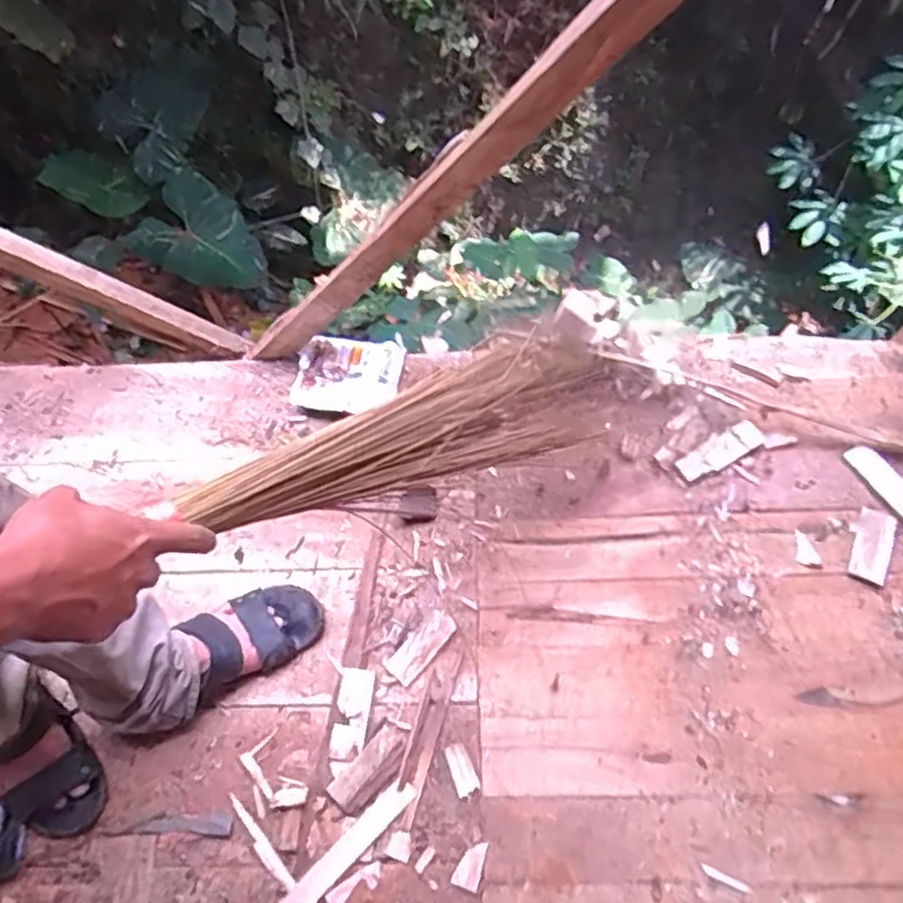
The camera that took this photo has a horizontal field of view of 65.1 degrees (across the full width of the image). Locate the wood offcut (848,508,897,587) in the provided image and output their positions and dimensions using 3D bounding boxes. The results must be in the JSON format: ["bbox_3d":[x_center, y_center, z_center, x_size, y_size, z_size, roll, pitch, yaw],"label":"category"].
[{"bbox_3d":[0.567,0.126,0.960,0.052,0.007,0.106,24,67,14],"label":"wood offcut"}]

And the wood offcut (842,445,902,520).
[{"bbox_3d":[0.619,0.045,1.008,0.042,0.011,0.128,-28,65,-11],"label":"wood offcut"}]

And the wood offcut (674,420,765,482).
[{"bbox_3d":[0.392,0.000,1.038,0.137,0.010,0.042,-29,66,-12],"label":"wood offcut"}]

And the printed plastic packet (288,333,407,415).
[{"bbox_3d":[-0.162,-0.119,1.102,0.168,0.032,0.128,3,63,4],"label":"printed plastic packet"}]

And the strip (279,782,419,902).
[{"bbox_3d":[-0.134,0.474,0.817,0.232,0.009,0.030,-41,69,-17],"label":"strip"}]

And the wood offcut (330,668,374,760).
[{"bbox_3d":[-0.125,0.329,0.888,0.042,0.011,0.105,4,63,4],"label":"wood offcut"}]

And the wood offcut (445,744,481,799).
[{"bbox_3d":[0.013,0.385,0.857,0.029,0.004,0.058,-20,64,-8],"label":"wood offcut"}]

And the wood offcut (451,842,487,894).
[{"bbox_3d":[0.021,0.474,0.812,0.031,0.005,0.049,17,65,11],"label":"wood offcut"}]

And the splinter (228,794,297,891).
[{"bbox_3d":[-0.227,0.461,0.835,0.016,0.008,0.128,-40,68,-17],"label":"splinter"}]

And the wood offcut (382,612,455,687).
[{"bbox_3d":[-0.038,0.255,0.923,0.100,0.007,0.044,-42,69,-17],"label":"wood offcut"}]

